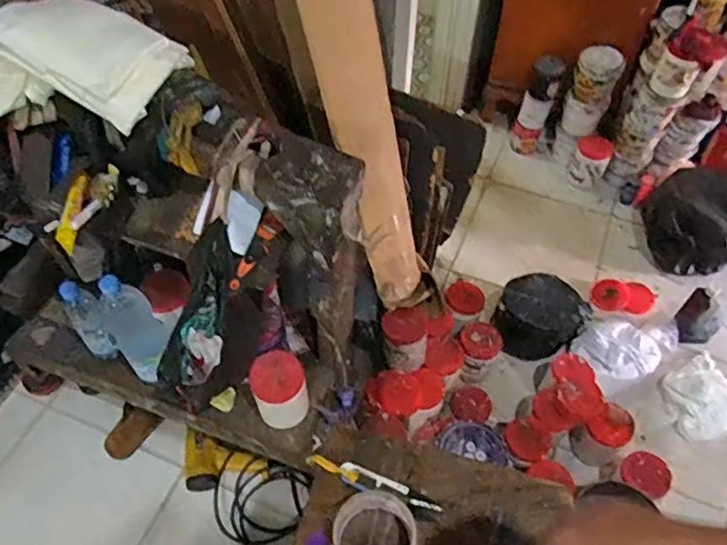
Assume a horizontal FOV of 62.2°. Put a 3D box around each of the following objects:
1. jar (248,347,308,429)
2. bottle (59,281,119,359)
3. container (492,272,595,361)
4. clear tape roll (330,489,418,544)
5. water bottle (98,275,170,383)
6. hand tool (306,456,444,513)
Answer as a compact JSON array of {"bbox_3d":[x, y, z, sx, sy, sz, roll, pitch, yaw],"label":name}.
[{"bbox_3d":[-0.167,0.235,1.211,0.104,0.141,0.106,0,54,-1],"label":"jar"},{"bbox_3d":[-0.553,0.103,1.224,0.064,0.199,0.082,-34,61,-22],"label":"bottle"},{"bbox_3d":[0.461,0.120,1.575,0.173,0.171,0.184,0,54,-1],"label":"container"},{"bbox_3d":[0.011,0.283,0.646,0.082,0.060,0.078,-25,57,-17],"label":"clear tape roll"},{"bbox_3d":[-0.444,0.096,1.159,0.095,0.283,0.079,-29,60,-20],"label":"water bottle"},{"bbox_3d":[0.011,0.239,0.689,0.159,0.016,0.022,20,57,13],"label":"hand tool"}]

